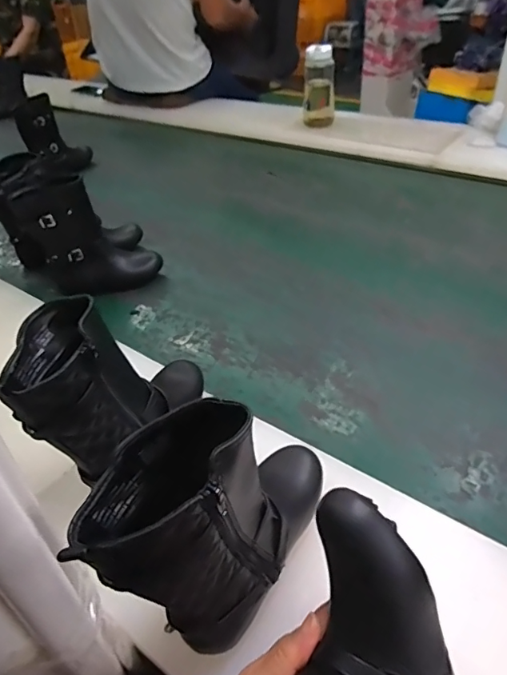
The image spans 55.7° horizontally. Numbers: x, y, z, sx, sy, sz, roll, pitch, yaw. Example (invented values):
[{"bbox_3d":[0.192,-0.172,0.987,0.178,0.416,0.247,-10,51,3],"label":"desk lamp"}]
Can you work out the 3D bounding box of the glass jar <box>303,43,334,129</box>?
[{"bbox_3d":[0.173,-0.660,1.270,0.082,0.194,0.067,0,39,9],"label":"glass jar"}]

